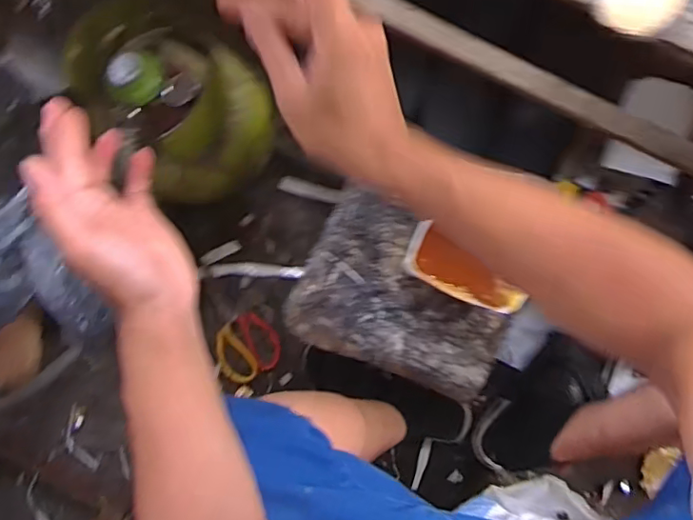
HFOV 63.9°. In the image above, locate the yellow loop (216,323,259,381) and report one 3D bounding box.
[{"bbox_3d":[-0.187,0.161,0.925,0.055,0.016,0.095,-39,87,2],"label":"yellow loop"}]

